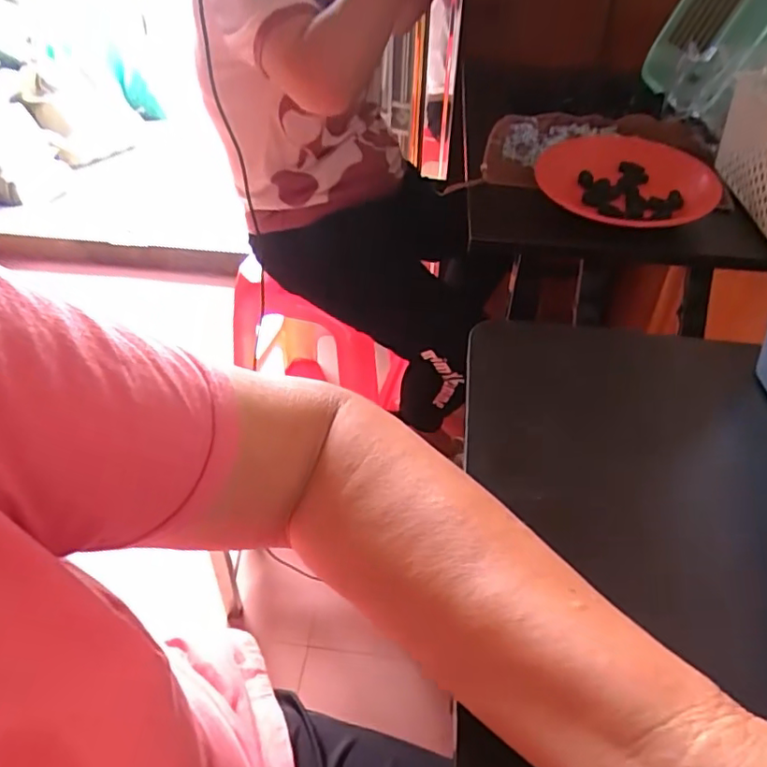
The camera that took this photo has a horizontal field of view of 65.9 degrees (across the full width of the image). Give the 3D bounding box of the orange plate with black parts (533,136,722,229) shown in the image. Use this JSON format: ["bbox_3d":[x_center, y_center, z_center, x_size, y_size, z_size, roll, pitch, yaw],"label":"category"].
[{"bbox_3d":[0.283,-0.230,0.685,0.176,0.032,0.197,-12,47,-5],"label":"orange plate with black parts"}]

